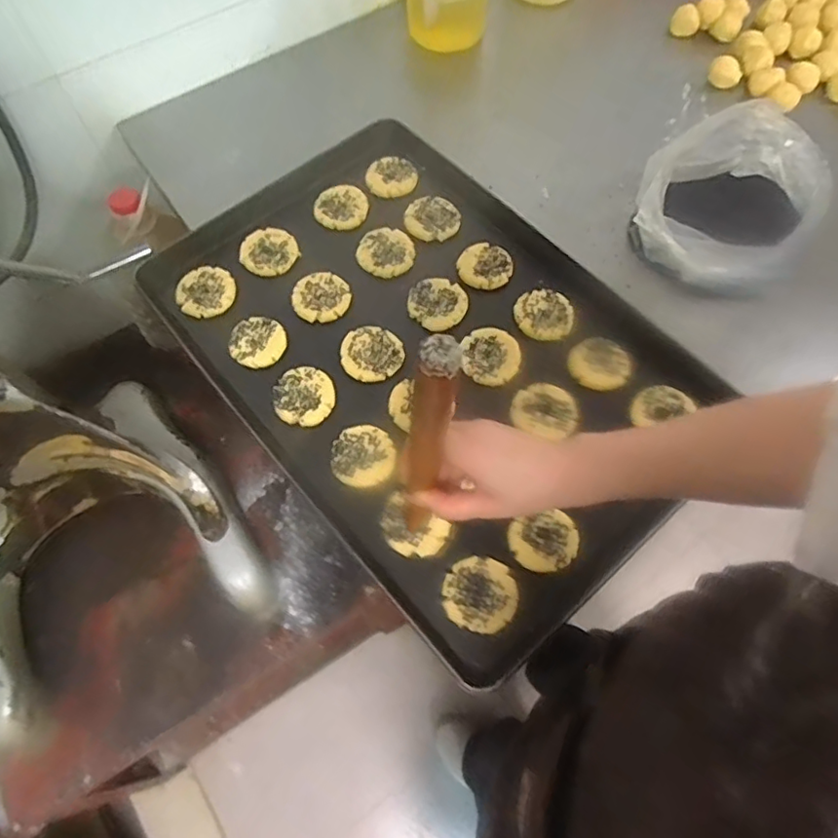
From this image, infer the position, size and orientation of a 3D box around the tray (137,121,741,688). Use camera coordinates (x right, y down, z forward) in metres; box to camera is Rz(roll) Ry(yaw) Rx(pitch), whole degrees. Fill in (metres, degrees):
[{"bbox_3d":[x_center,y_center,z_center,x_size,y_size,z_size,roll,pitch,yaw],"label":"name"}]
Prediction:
[{"bbox_3d":[-0.001,-0.087,0.650,0.397,0.044,0.603,-40,70,-17],"label":"tray"}]

